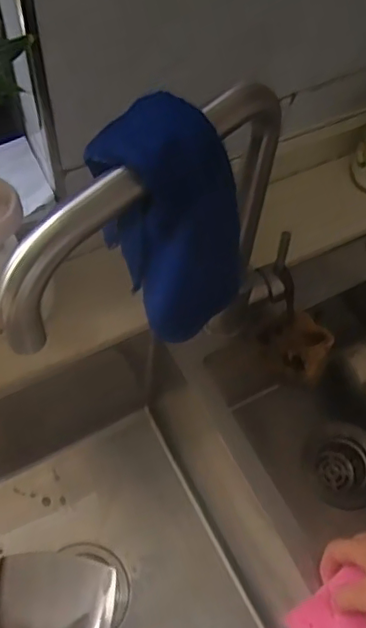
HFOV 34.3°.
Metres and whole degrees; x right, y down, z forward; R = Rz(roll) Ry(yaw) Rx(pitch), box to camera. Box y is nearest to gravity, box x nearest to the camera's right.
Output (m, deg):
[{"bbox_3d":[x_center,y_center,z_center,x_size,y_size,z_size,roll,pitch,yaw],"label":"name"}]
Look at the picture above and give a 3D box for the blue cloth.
[{"bbox_3d":[-0.004,-0.057,0.365,0.075,0.152,0.069,35,64,14],"label":"blue cloth"}]

